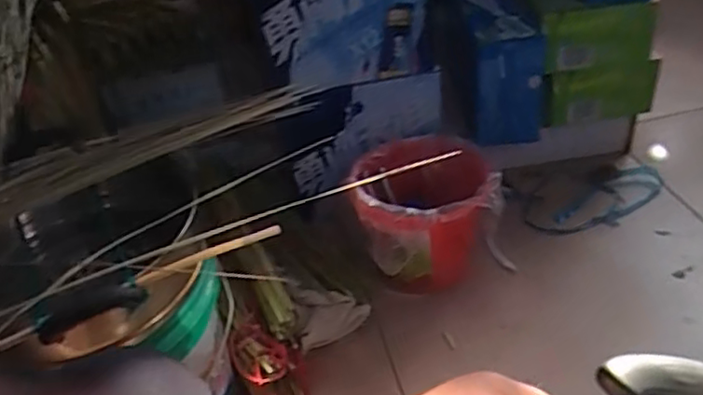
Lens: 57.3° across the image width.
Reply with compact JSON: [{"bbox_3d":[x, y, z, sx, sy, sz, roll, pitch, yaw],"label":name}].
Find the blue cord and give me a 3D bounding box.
[{"bbox_3d":[0.443,-0.005,1.189,0.286,0.014,0.160,-11,38,-4],"label":"blue cord"}]

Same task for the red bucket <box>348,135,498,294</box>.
[{"bbox_3d":[0.116,0.033,1.040,0.211,0.197,0.221,-3,38,5],"label":"red bucket"}]

